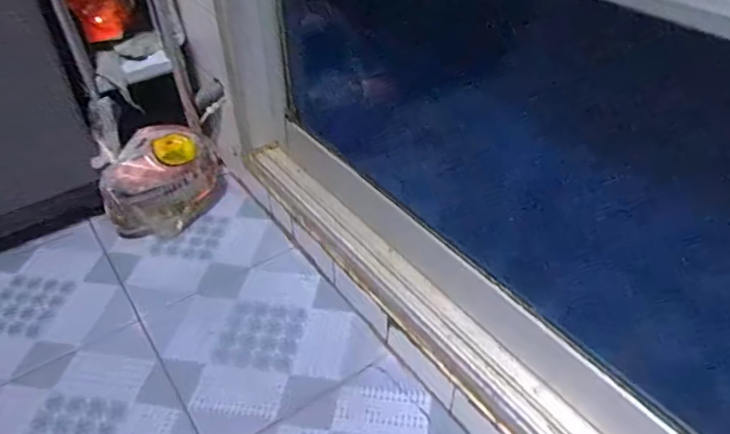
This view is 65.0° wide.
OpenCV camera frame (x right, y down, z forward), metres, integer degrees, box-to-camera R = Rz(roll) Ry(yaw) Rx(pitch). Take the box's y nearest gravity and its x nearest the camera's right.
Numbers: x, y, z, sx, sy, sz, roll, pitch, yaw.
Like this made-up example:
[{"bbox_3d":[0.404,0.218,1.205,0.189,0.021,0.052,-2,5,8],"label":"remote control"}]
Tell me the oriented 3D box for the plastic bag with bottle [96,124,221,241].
[{"bbox_3d":[-0.384,-0.085,1.122,0.141,0.157,0.221,11,42,17],"label":"plastic bag with bottle"}]

